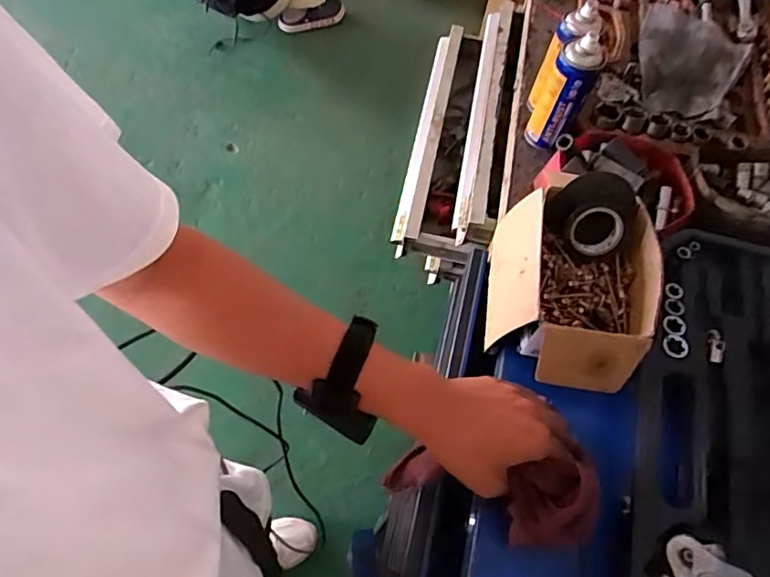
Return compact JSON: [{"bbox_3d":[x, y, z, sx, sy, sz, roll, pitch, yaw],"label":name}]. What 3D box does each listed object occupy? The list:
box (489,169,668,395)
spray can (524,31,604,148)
[{"bbox_3d":[0.186,-0.001,0.540,0.156,0.073,0.200,7,62,0],"label":"box"},{"bbox_3d":[0.267,-0.291,0.814,0.068,0.175,0.054,24,63,9],"label":"spray can"}]

